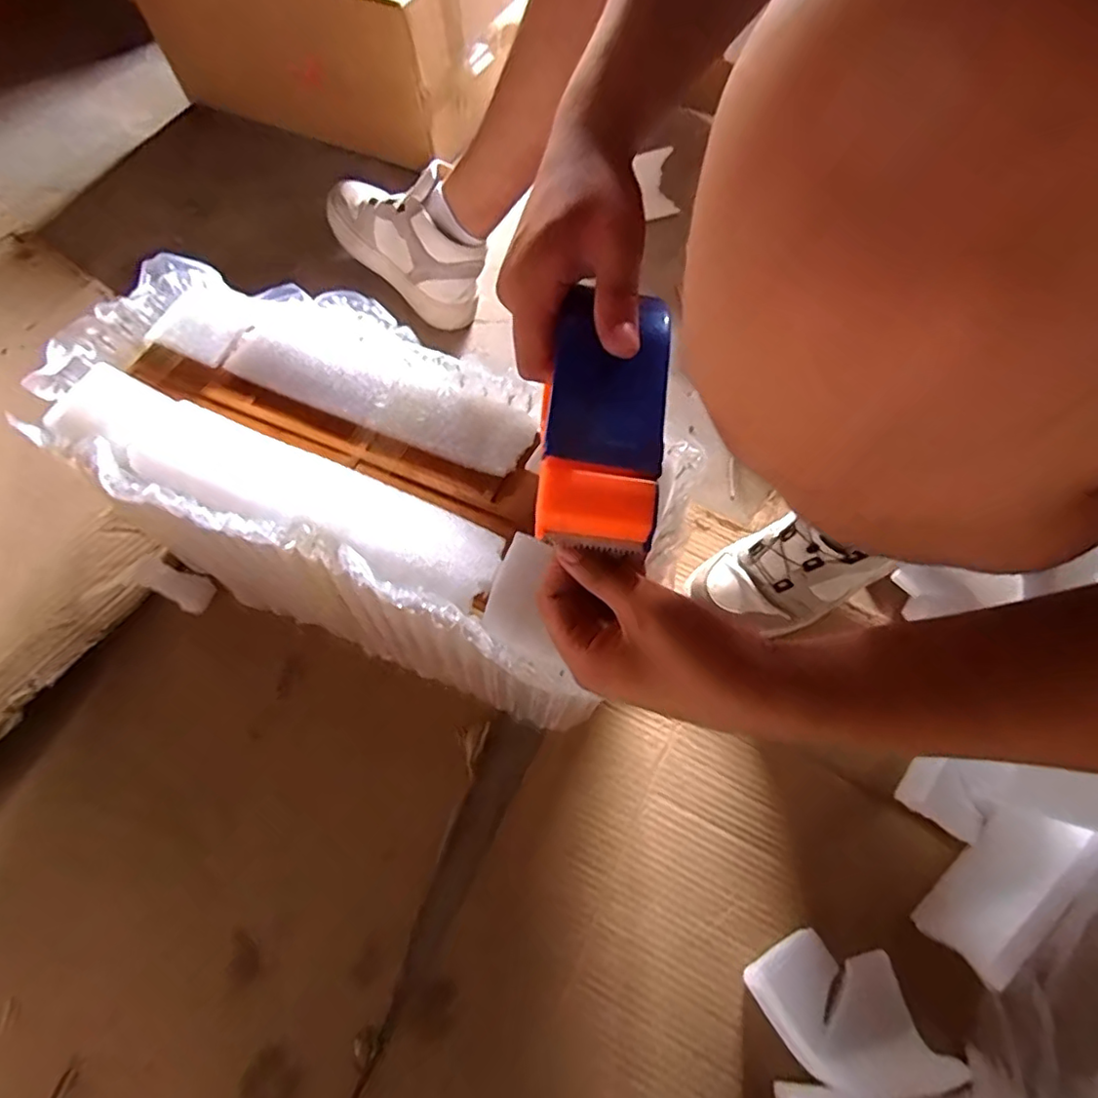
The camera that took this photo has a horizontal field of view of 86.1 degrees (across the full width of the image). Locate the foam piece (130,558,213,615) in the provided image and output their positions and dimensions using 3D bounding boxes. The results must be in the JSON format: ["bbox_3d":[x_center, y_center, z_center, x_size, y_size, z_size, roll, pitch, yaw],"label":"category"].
[{"bbox_3d":[-0.407,0.039,0.641,0.081,0.010,0.038,27,67,-1],"label":"foam piece"}]

